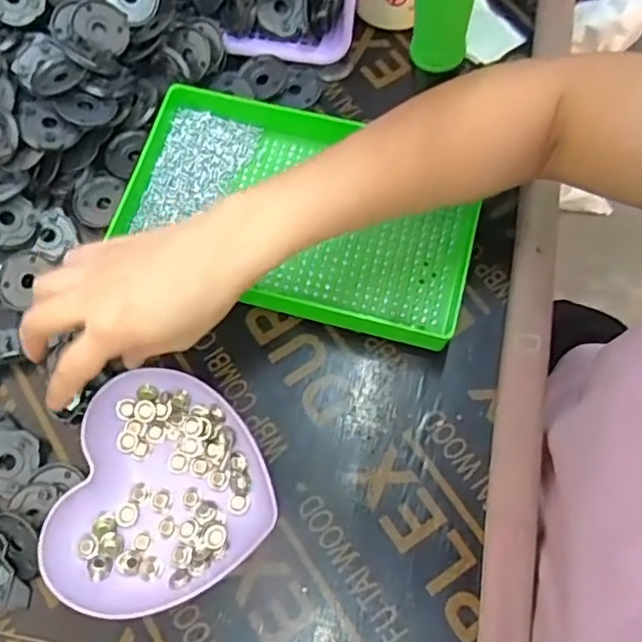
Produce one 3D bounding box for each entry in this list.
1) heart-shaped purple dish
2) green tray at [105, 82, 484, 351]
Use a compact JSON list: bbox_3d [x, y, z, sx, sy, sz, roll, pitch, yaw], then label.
[{"bbox_3d":[-0.097,0.110,0.416,0.132,0.028,0.143,12,70,5],"label":"heart-shaped purple dish"},{"bbox_3d":[-0.017,-0.077,0.478,0.256,0.042,0.152,15,70,6],"label":"green tray"}]

